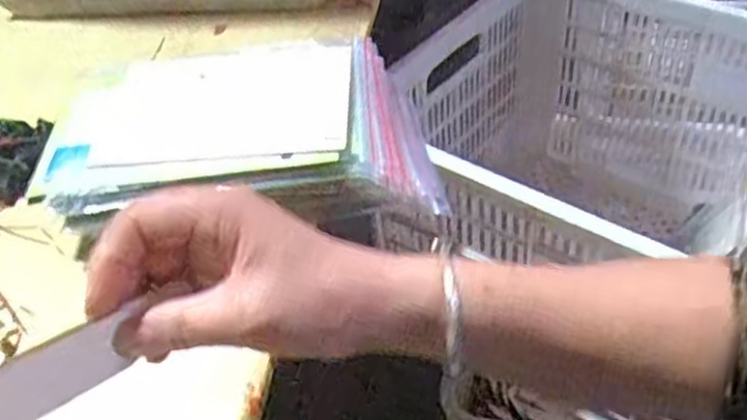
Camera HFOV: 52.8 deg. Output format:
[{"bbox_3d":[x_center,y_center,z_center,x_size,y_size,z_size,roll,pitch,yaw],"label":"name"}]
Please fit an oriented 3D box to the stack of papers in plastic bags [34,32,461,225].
[{"bbox_3d":[-0.098,-0.058,0.562,0.273,0.053,0.169,-8,43,-1],"label":"stack of papers in plastic bags"}]

